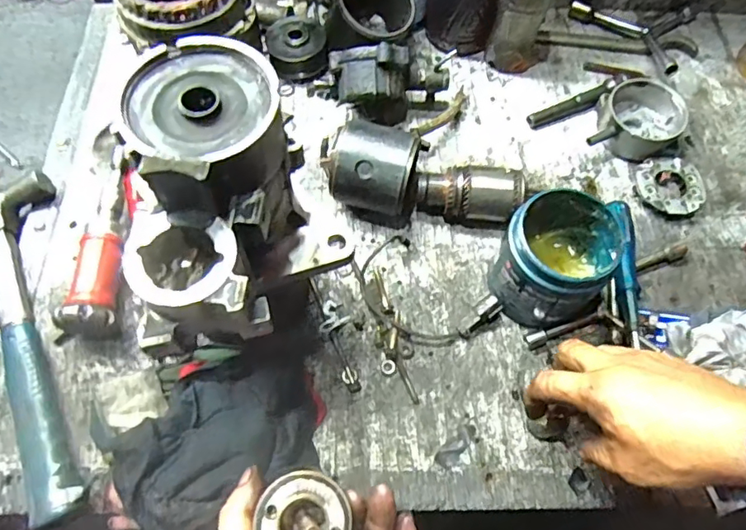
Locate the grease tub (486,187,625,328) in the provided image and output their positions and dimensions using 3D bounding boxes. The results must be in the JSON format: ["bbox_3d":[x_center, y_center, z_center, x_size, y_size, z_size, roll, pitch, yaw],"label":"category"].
[{"bbox_3d":[0.157,-0.004,0.476,0.087,0.102,0.092,1,65,-2],"label":"grease tub"}]

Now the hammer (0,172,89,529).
[{"bbox_3d":[-0.334,0.057,0.468,0.124,0.038,0.348,-17,67,-10],"label":"hammer"}]

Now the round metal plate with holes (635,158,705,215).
[{"bbox_3d":[0.307,-0.081,0.564,0.065,0.020,0.067,1,65,-2],"label":"round metal plate with holes"}]

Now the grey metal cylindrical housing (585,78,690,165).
[{"bbox_3d":[0.286,-0.157,0.586,0.100,0.038,0.091,12,65,3],"label":"grey metal cylindrical housing"}]

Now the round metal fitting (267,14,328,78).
[{"bbox_3d":[-0.087,-0.250,0.614,0.061,0.041,0.059,1,65,-2],"label":"round metal fitting"}]

